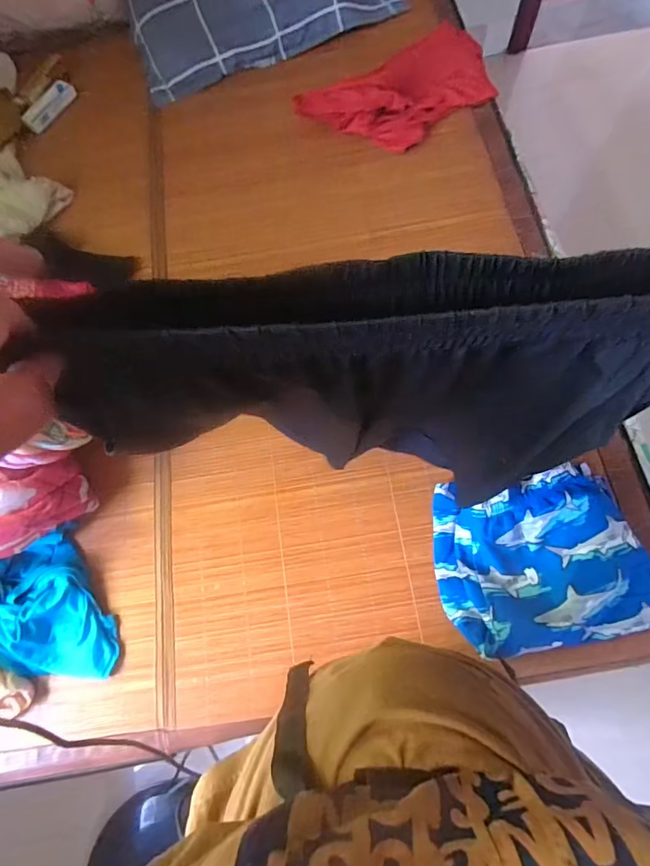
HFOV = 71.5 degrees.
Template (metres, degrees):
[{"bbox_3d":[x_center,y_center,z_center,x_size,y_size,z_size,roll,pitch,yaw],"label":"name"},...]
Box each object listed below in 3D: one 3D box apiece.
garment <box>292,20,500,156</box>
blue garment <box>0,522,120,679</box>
[{"bbox_3d":[0.145,-0.663,0.896,0.356,0.019,0.197,-22,82,4],"label":"garment"},{"bbox_3d":[-0.405,0.266,0.633,0.164,0.060,0.213,-35,72,-8],"label":"blue garment"}]

